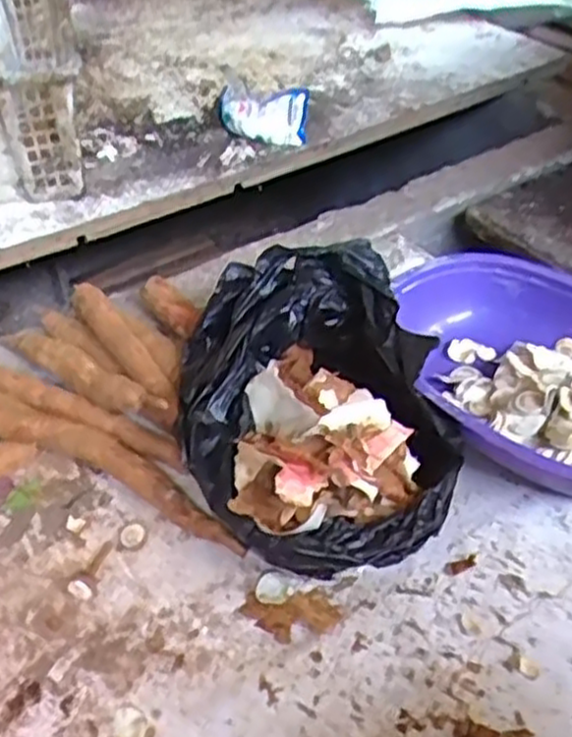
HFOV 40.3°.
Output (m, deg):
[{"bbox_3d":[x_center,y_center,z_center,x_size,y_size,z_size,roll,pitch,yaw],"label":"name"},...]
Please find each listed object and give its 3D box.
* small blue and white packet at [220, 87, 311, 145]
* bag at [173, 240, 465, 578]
[{"bbox_3d":[-0.029,-0.333,1.026,0.119,0.066,0.059,4,45,4],"label":"small blue and white packet"},{"bbox_3d":[0.019,0.029,0.640,0.206,0.095,0.287,-10,46,-9],"label":"bag"}]

